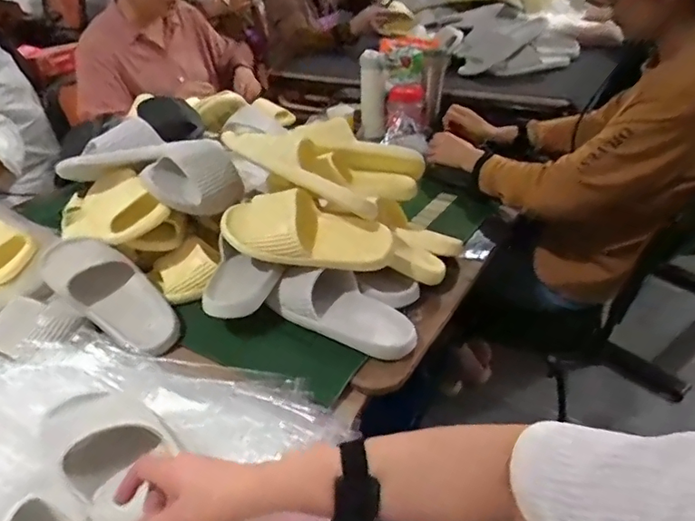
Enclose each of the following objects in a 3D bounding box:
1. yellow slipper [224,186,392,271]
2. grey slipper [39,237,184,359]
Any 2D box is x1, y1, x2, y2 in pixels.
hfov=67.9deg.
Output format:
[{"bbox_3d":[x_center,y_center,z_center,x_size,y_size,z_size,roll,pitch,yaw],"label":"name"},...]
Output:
[{"bbox_3d":[-0.060,-0.039,0.786,0.253,0.078,0.108,10,71,2],"label":"yellow slipper"},{"bbox_3d":[-0.358,0.038,0.769,0.284,0.069,0.104,30,44,22],"label":"grey slipper"}]

